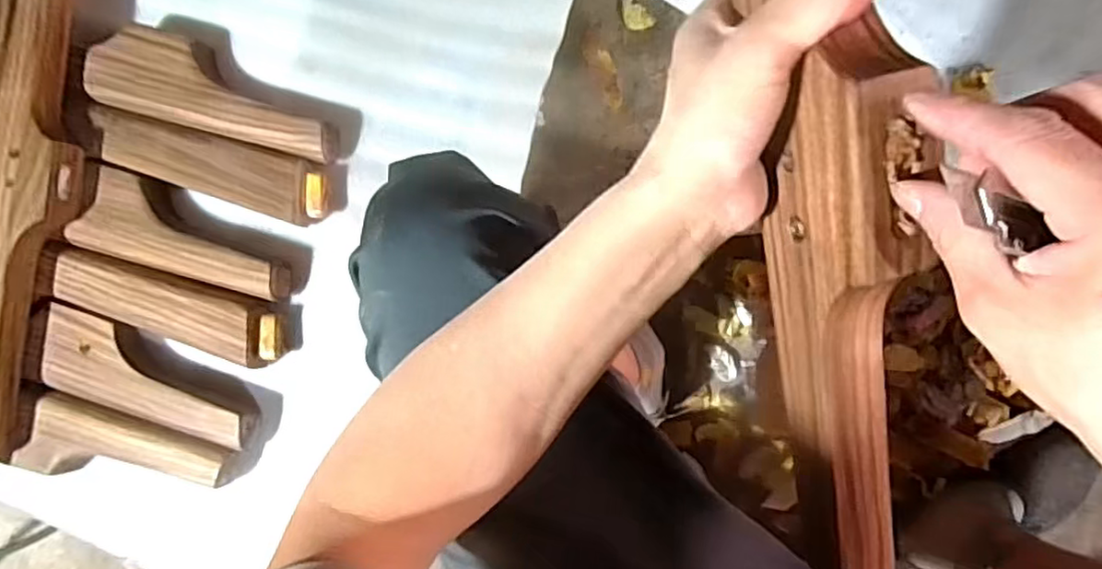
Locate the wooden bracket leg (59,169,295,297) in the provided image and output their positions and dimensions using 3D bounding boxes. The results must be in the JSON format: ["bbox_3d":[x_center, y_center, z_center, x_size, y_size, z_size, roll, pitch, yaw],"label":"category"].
[{"bbox_3d":[-0.390,-0.055,0.679,0.234,0.030,0.086,15,88,9],"label":"wooden bracket leg"}]

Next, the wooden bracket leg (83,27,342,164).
[{"bbox_3d":[-0.360,-0.209,0.687,0.284,0.032,0.091,16,88,9],"label":"wooden bracket leg"}]

